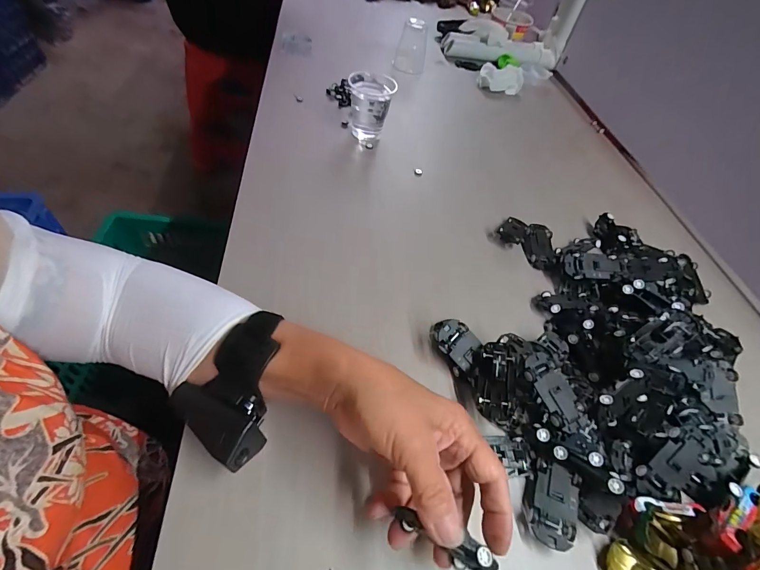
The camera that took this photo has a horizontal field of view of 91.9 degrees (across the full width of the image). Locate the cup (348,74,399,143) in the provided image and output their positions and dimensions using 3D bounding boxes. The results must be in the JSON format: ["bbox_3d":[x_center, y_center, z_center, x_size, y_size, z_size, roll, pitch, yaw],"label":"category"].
[{"bbox_3d":[-0.016,-0.254,0.537,0.065,0.083,0.066,6,53,-6],"label":"cup"}]

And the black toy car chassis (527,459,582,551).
[{"bbox_3d":[0.127,0.163,0.272,0.030,0.018,0.054,26,53,9],"label":"black toy car chassis"}]

